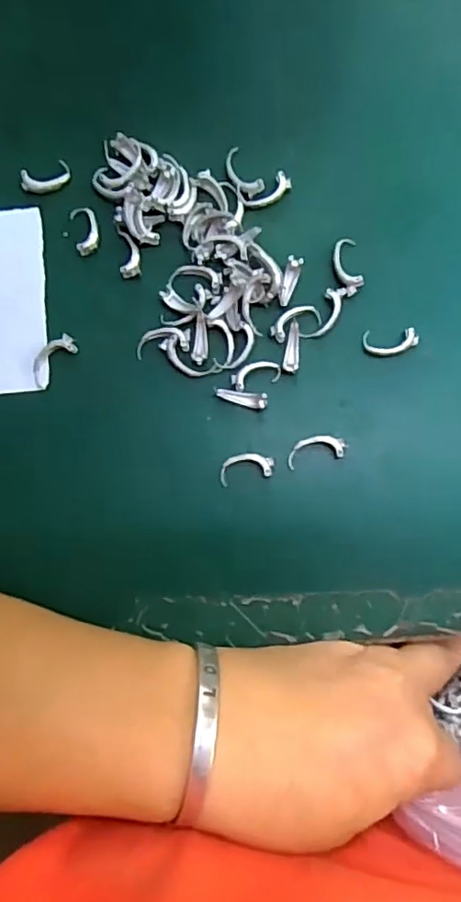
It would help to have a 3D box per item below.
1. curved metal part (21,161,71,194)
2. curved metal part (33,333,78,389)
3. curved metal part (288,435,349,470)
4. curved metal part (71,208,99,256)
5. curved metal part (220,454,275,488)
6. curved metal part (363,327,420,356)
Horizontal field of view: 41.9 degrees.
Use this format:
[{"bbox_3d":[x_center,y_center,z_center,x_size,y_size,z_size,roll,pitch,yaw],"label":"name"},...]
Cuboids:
[{"bbox_3d":[-0.077,-0.113,0.248,0.020,0.004,0.010,-17,86,2],"label":"curved metal part"},{"bbox_3d":[-0.073,-0.038,0.245,0.023,0.005,0.012,-42,86,0],"label":"curved metal part"},{"bbox_3d":[0.034,-0.001,0.238,0.024,0.005,0.011,-13,86,2],"label":"curved metal part"},{"bbox_3d":[-0.060,-0.091,0.247,0.010,0.006,0.021,-13,86,2],"label":"curved metal part"},{"bbox_3d":[0.006,0.007,0.237,0.021,0.004,0.012,-8,86,3],"label":"curved metal part"},{"bbox_3d":[0.064,-0.043,0.240,0.021,0.005,0.010,-4,87,3],"label":"curved metal part"}]

